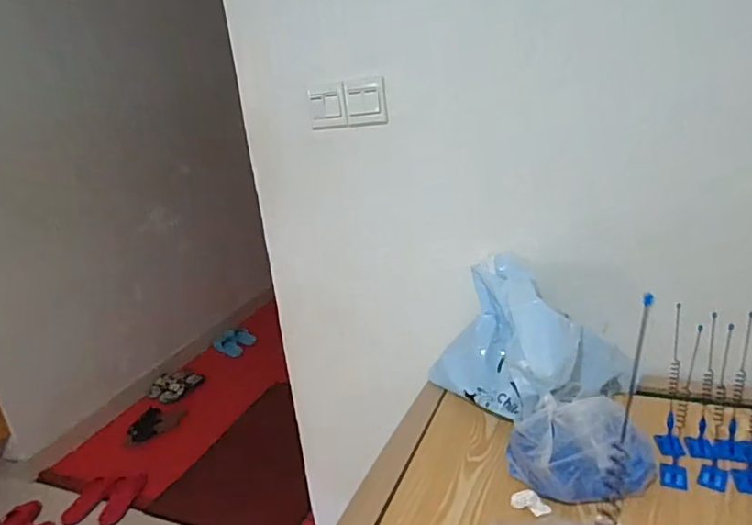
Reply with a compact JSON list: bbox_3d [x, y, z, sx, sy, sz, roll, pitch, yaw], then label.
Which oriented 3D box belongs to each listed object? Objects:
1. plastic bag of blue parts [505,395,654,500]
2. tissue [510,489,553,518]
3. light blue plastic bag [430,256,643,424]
[{"bbox_3d":[0.289,0.266,0.767,0.167,0.096,0.132,-11,20,-15],"label":"plastic bag of blue parts"},{"bbox_3d":[0.211,0.326,0.735,0.050,0.020,0.024,9,24,36],"label":"tissue"},{"bbox_3d":[0.264,0.131,0.974,0.298,0.199,0.297,-20,24,-35],"label":"light blue plastic bag"}]

